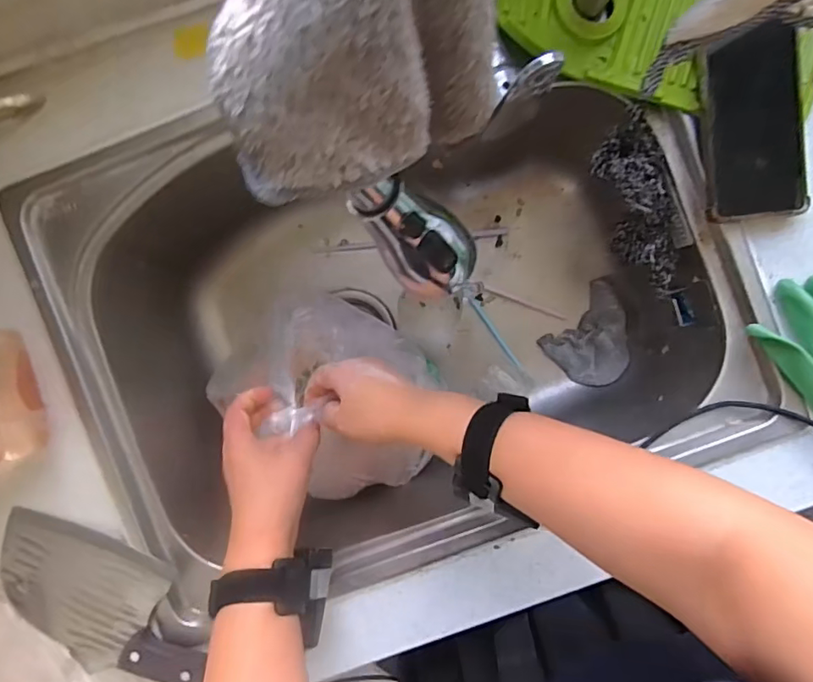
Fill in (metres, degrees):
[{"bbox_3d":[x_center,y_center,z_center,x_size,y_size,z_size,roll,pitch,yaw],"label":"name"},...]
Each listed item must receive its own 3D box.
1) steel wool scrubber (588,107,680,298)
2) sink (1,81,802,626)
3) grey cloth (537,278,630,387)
[{"bbox_3d":[0.207,-0.115,0.473,0.051,0.043,0.157,-19,104,1],"label":"steel wool scrubber"},{"bbox_3d":[-0.004,-0.006,0.558,0.581,0.217,0.384,-13,92,1],"label":"sink"},{"bbox_3d":[0.221,-0.005,0.627,0.087,0.033,0.106,42,92,-1],"label":"grey cloth"}]

